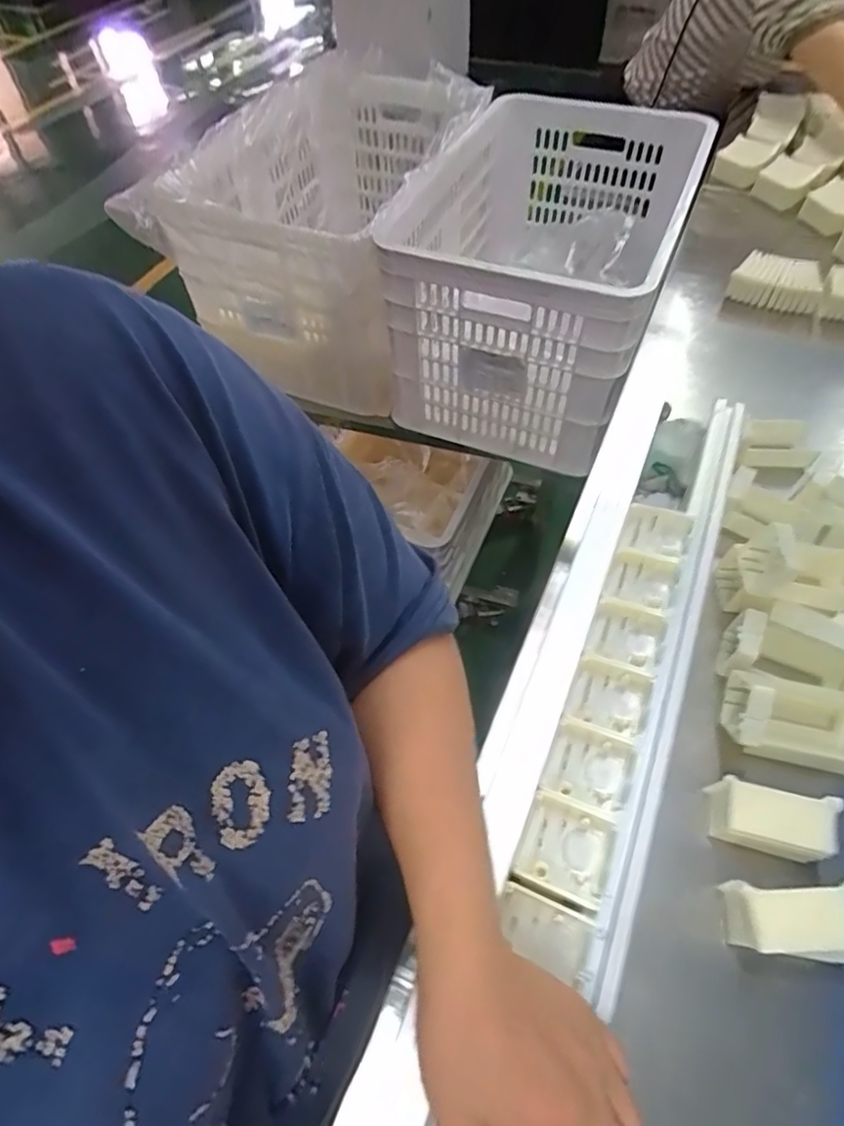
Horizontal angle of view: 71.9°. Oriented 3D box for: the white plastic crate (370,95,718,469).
[{"bbox_3d":[0.213,-0.494,0.971,0.363,0.290,0.631,17,59,14],"label":"white plastic crate"}]

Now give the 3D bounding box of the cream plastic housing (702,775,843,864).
[{"bbox_3d":[0.269,0.199,0.450,0.082,0.037,0.051,8,74,22],"label":"cream plastic housing"}]

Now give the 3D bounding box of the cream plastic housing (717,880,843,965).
[{"bbox_3d":[0.259,0.250,0.405,0.077,0.054,0.050,2,56,5],"label":"cream plastic housing"}]

